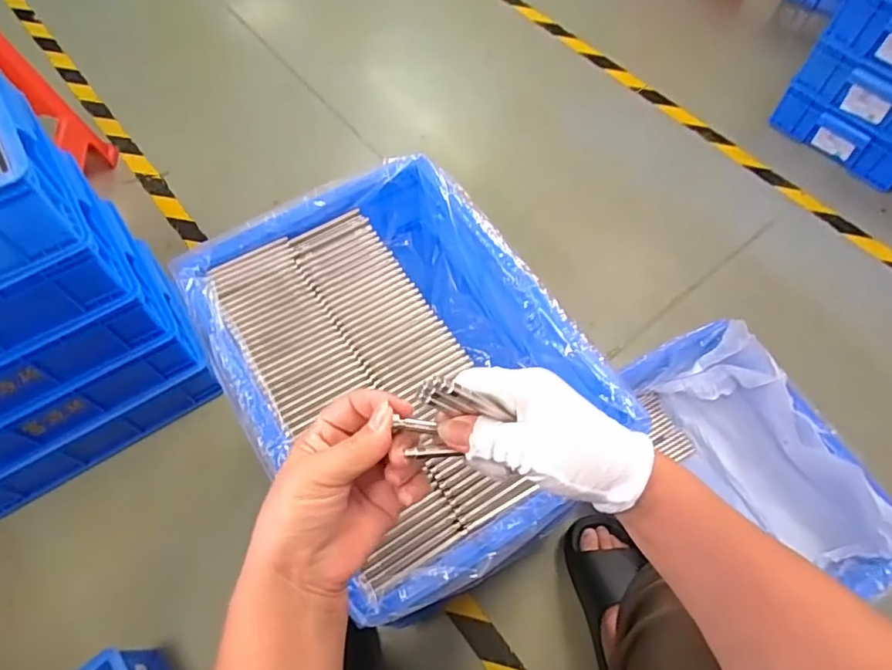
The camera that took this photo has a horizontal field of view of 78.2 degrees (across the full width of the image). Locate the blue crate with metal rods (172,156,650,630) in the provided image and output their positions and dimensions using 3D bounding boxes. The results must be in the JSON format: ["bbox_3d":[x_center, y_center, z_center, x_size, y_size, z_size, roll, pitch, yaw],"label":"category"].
[{"bbox_3d":[-0.041,0.033,0.576,0.316,0.128,0.421,-29,66,-15],"label":"blue crate with metal rods"}]

